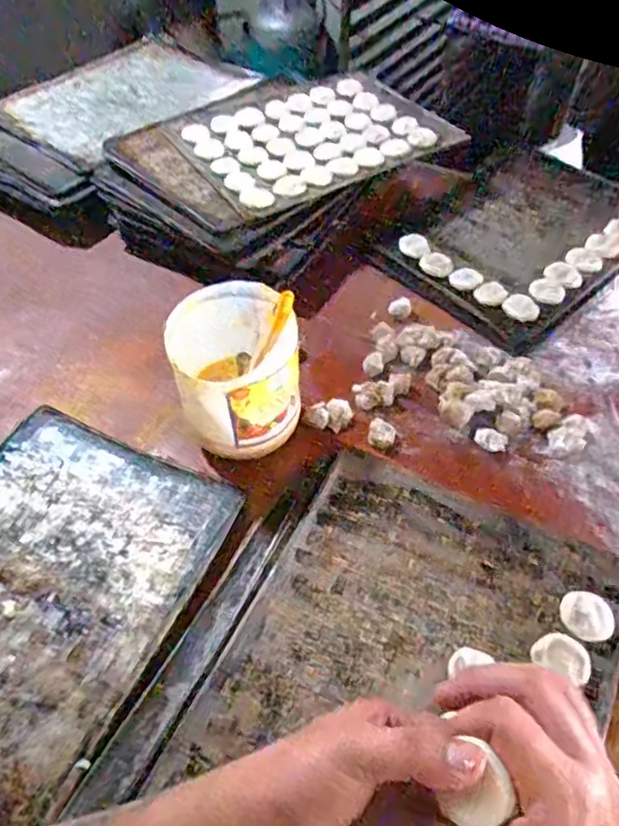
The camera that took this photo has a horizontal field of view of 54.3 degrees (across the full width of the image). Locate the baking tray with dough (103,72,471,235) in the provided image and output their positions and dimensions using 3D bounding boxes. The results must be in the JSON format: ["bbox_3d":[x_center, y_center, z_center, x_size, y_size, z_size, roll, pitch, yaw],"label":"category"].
[{"bbox_3d":[-0.036,-0.478,1.068,0.535,0.032,0.335,-26,53,-16],"label":"baking tray with dough"}]

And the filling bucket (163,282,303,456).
[{"bbox_3d":[-0.085,-0.047,0.732,0.140,0.175,0.144,-2,51,3],"label":"filling bucket"}]

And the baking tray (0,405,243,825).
[{"bbox_3d":[-0.317,0.206,0.648,0.328,0.029,0.437,19,55,19],"label":"baking tray"}]

